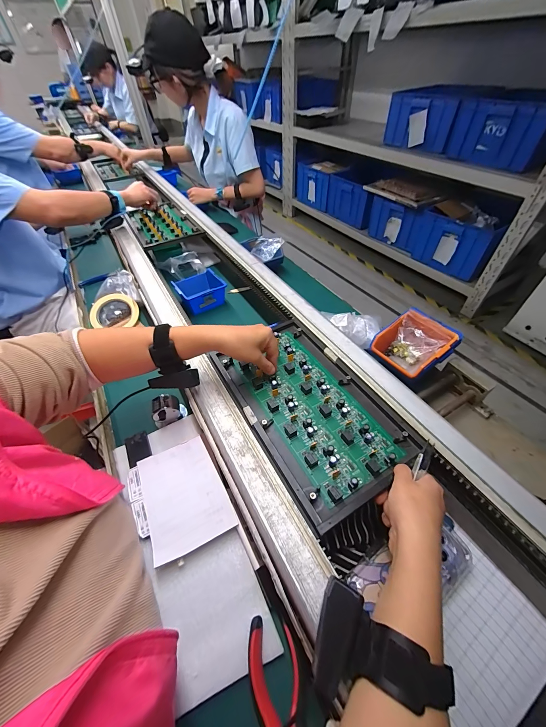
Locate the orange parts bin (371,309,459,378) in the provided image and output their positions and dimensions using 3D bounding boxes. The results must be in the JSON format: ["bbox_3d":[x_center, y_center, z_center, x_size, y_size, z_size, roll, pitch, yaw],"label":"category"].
[{"bbox_3d":[0.279,-0.037,0.559,0.114,0.073,0.115,-29,54,-22],"label":"orange parts bin"}]

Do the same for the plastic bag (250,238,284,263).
[{"bbox_3d":[-0.016,-0.370,0.877,0.083,0.039,0.098,-31,55,-23],"label":"plastic bag"}]

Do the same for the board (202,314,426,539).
[{"bbox_3d":[0.052,0.056,0.433,0.193,0.022,0.317,-25,53,-18],"label":"board"}]

